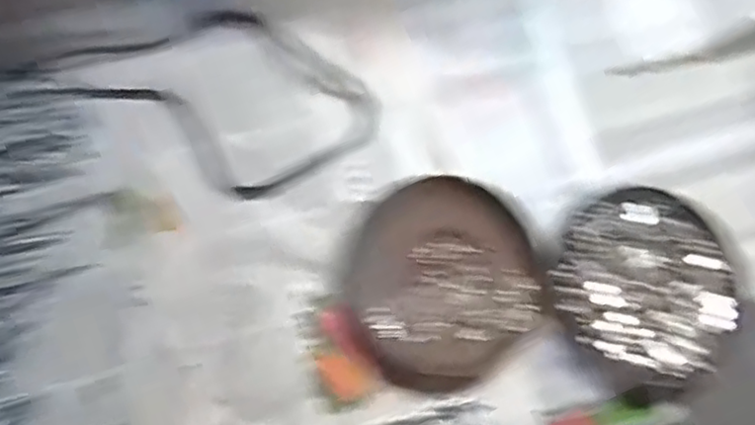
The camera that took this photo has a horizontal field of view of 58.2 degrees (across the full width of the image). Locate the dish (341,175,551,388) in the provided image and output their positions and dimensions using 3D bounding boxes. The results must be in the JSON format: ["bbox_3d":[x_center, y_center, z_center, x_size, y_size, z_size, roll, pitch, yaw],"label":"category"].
[{"bbox_3d":[0.038,0.038,0.403,0.110,0.013,0.116,1,72,-2],"label":"dish"}]

